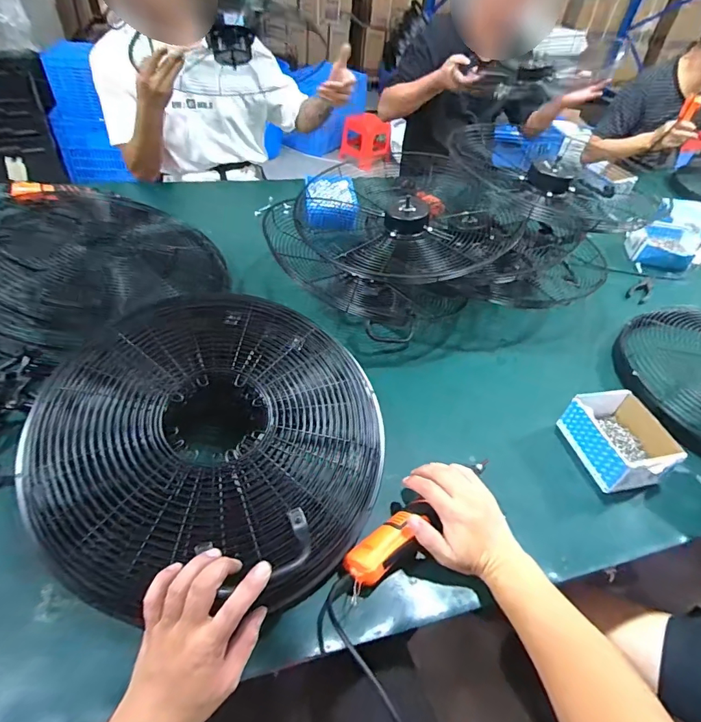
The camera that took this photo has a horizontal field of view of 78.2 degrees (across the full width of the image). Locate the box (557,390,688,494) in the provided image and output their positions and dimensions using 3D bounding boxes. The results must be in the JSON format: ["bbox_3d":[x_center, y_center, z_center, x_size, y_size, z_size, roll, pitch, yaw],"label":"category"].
[{"bbox_3d":[0.433,0.125,0.694,0.119,0.071,0.148,-5,46,-13],"label":"box"}]

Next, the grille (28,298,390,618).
[{"bbox_3d":[-0.169,0.092,0.548,0.411,0.125,0.389,4,45,-4],"label":"grille"}]

